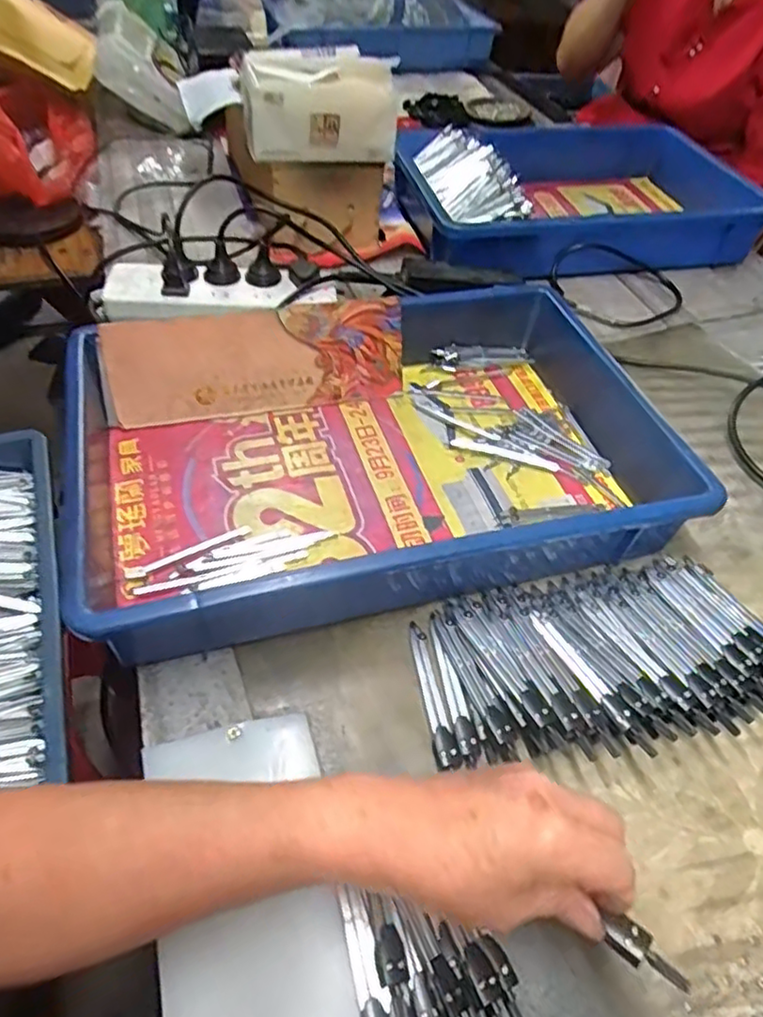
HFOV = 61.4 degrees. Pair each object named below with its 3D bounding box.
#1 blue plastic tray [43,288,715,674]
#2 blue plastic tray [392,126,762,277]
[{"bbox_3d":[-0.004,-0.050,0.494,0.429,0.076,0.273,-13,51,-16],"label":"blue plastic tray"},{"bbox_3d":[0.240,-0.406,0.824,0.434,0.096,0.298,-4,49,-9],"label":"blue plastic tray"}]

